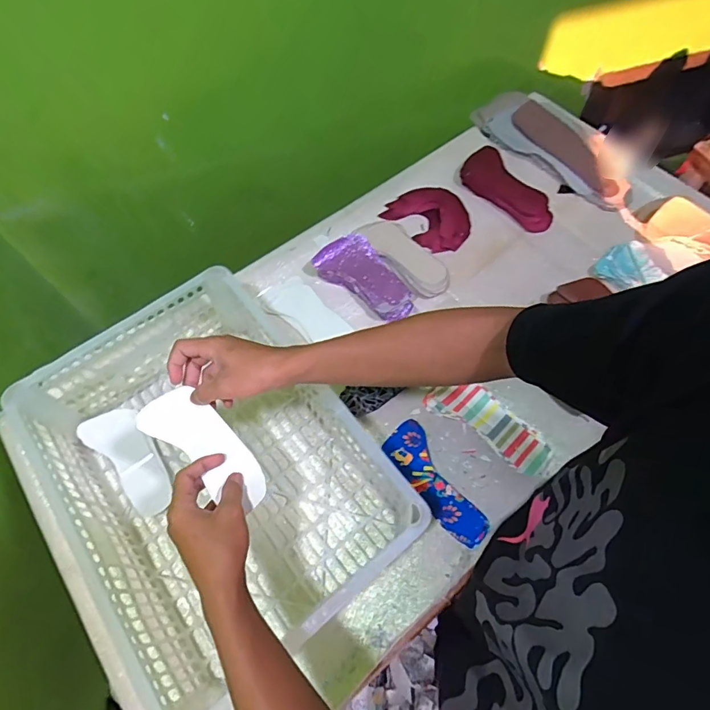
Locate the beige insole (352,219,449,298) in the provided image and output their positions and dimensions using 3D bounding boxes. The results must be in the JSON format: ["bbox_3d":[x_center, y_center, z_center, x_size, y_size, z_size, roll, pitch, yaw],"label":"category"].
[{"bbox_3d":[0.082,-0.176,0.797,0.079,0.025,0.195,-39,67,-17],"label":"beige insole"}]

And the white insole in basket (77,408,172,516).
[{"bbox_3d":[-0.313,0.142,0.643,0.168,0.019,0.071,39,69,20],"label":"white insole in basket"}]

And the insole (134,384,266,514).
[{"bbox_3d":[-0.157,0.097,0.486,0.161,0.017,0.064,35,68,11],"label":"insole"}]

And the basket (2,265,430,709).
[{"bbox_3d":[-0.175,0.115,0.598,0.349,0.155,0.489,-34,66,-16],"label":"basket"}]

